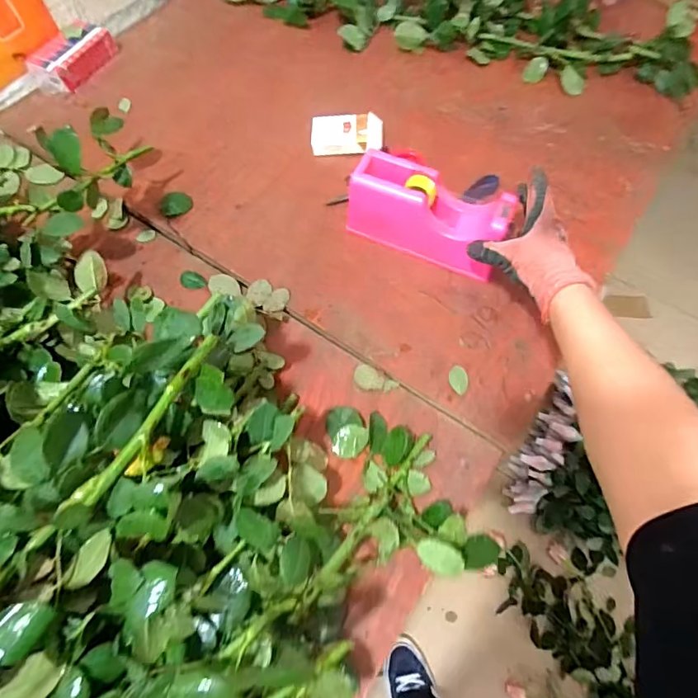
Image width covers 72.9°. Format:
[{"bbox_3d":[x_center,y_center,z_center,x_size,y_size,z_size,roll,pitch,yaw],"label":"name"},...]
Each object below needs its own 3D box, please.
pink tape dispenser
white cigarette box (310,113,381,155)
[{"bbox_3d":[0.097,-0.165,0.593,0.192,0.092,0.065,23,66,11],"label":"pink tape dispenser"},{"bbox_3d":[-0.002,-0.314,0.693,0.103,0.026,0.063,-1,63,0],"label":"white cigarette box"}]

